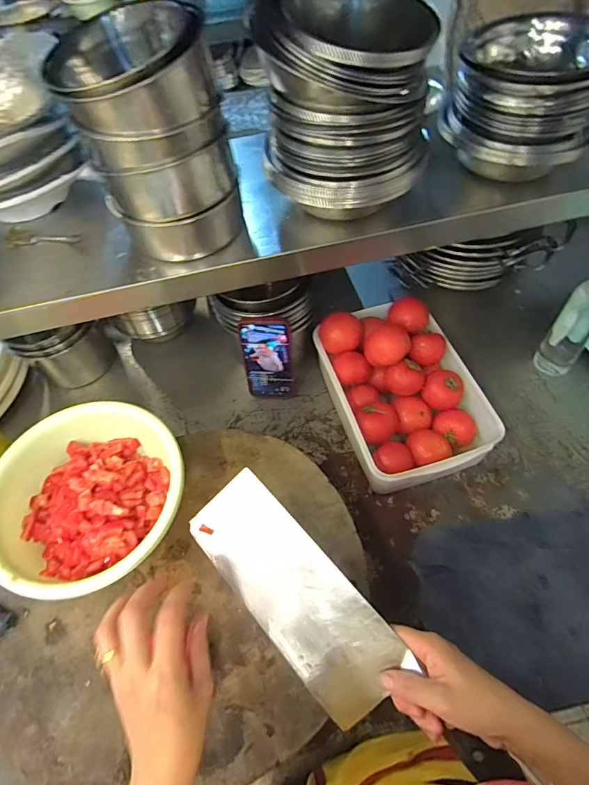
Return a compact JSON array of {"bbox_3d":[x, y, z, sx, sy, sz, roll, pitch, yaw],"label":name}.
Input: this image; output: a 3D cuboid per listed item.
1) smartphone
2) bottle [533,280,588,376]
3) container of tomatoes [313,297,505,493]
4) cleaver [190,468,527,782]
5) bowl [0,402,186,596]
[{"bbox_3d":[-0.041,-0.052,0.694,0.081,0.161,0.012,1,46,7],"label":"smartphone"},{"bbox_3d":[0.448,-0.112,0.676,0.064,0.214,0.060,34,66,23],"label":"bottle"},{"bbox_3d":[0.161,0.001,0.666,0.201,0.118,0.289,-17,58,-7],"label":"container of tomatoes"},{"bbox_3d":[0.035,0.217,0.396,0.319,0.026,0.097,44,96,12],"label":"cleaver"},{"bbox_3d":[-0.248,0.127,0.530,0.213,0.072,0.217,-2,57,3],"label":"bowl"}]

